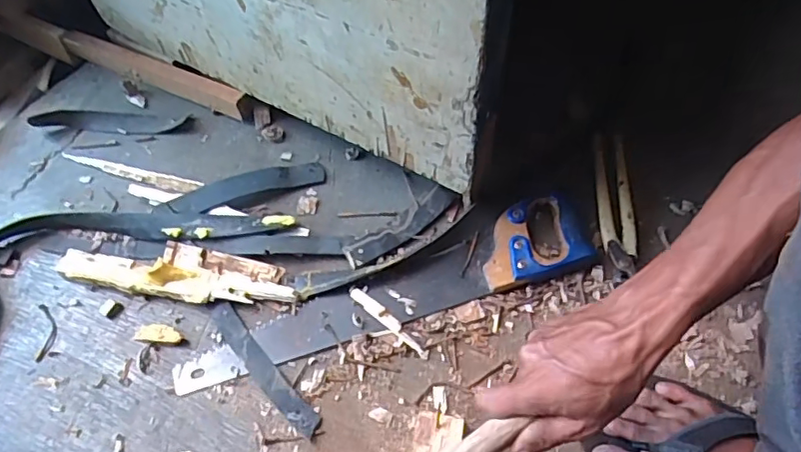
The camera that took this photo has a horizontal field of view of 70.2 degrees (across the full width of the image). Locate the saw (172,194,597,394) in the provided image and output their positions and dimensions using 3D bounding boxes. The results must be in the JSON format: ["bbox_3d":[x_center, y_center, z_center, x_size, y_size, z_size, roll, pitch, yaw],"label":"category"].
[{"bbox_3d":[-0.017,0.067,0.661,0.487,0.022,0.108,-17,62,-9],"label":"saw"}]

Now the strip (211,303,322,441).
[{"bbox_3d":[-0.150,0.154,0.618,0.027,0.006,0.180,-38,67,-19],"label":"strip"}]

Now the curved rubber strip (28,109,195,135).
[{"bbox_3d":[-0.393,-0.147,0.783,0.207,0.031,0.033,1,60,1],"label":"curved rubber strip"}]

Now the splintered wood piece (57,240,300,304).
[{"bbox_3d":[-0.256,0.052,0.660,0.273,0.031,0.065,7,61,4],"label":"splintered wood piece"}]

